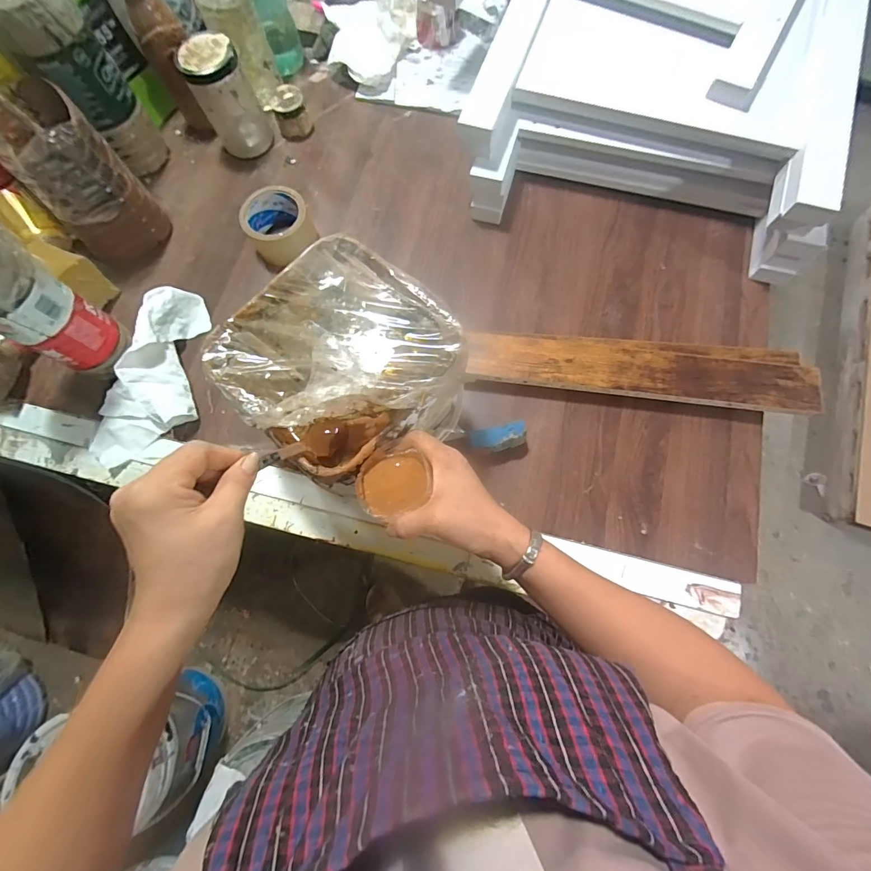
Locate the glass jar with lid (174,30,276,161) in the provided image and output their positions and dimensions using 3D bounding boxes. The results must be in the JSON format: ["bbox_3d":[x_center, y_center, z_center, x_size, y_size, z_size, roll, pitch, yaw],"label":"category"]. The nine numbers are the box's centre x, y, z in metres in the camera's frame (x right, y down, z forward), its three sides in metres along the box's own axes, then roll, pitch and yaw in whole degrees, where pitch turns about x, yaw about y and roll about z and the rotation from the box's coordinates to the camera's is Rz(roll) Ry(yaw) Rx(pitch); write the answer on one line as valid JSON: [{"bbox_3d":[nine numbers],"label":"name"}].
[{"bbox_3d":[-0.322,-0.521,0.641,0.090,0.138,0.072,-23,76,-4],"label":"glass jar with lid"}]

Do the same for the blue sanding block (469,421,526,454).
[{"bbox_3d":[0.079,0.007,0.526,0.069,0.045,0.028,-11,75,-1],"label":"blue sanding block"}]

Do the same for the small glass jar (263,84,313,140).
[{"bbox_3d":[-0.242,-0.537,0.682,0.056,0.052,0.061,0,75,1],"label":"small glass jar"}]

